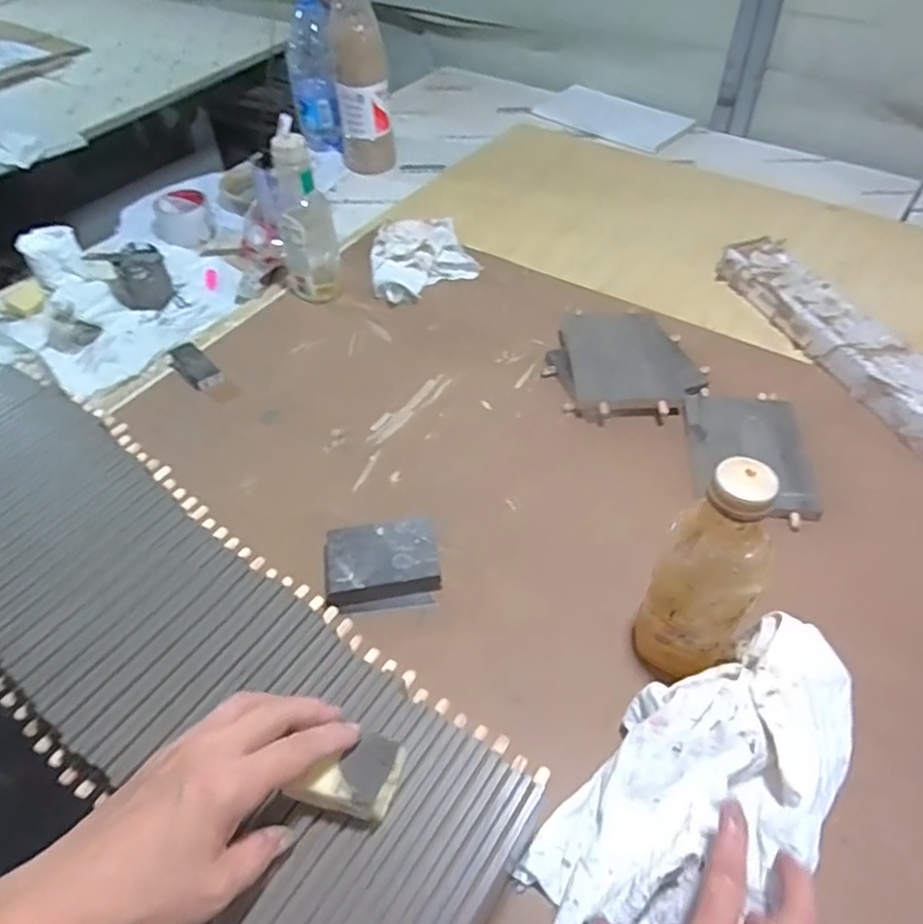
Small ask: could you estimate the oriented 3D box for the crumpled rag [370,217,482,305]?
[{"bbox_3d":[-0.057,-0.294,0.942,0.143,0.035,0.175,-8,49,-8],"label":"crumpled rag"}]

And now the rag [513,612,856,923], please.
[{"bbox_3d":[0.162,0.219,0.446,0.278,0.058,0.119,-39,58,-9],"label":"rag"}]

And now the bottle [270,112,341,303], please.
[{"bbox_3d":[-0.199,-0.300,0.831,0.056,0.204,0.065,28,54,22],"label":"bottle"}]

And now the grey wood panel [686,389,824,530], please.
[{"bbox_3d":[0.299,-0.014,0.691,0.122,0.012,0.170,6,49,5],"label":"grey wood panel"}]

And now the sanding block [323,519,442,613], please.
[{"bbox_3d":[-0.073,0.091,0.607,0.101,0.028,0.079,-7,49,-7],"label":"sanding block"}]

